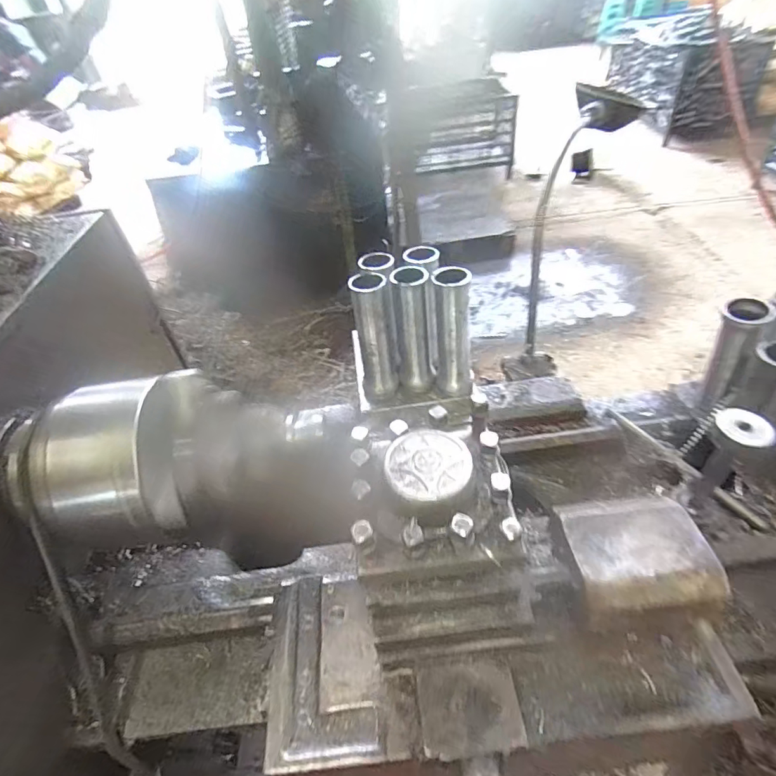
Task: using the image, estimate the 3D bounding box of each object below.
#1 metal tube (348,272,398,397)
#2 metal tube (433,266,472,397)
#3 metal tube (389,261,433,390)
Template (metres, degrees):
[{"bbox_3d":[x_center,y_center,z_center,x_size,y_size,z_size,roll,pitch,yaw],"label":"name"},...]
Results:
[{"bbox_3d":[-0.020,-0.073,0.710,0.051,0.186,0.057,-12,43,-5],"label":"metal tube"},{"bbox_3d":[0.096,-0.078,0.698,0.051,0.188,0.050,-3,42,4],"label":"metal tube"},{"bbox_3d":[0.038,-0.084,0.714,0.052,0.191,0.048,-1,43,6],"label":"metal tube"}]

